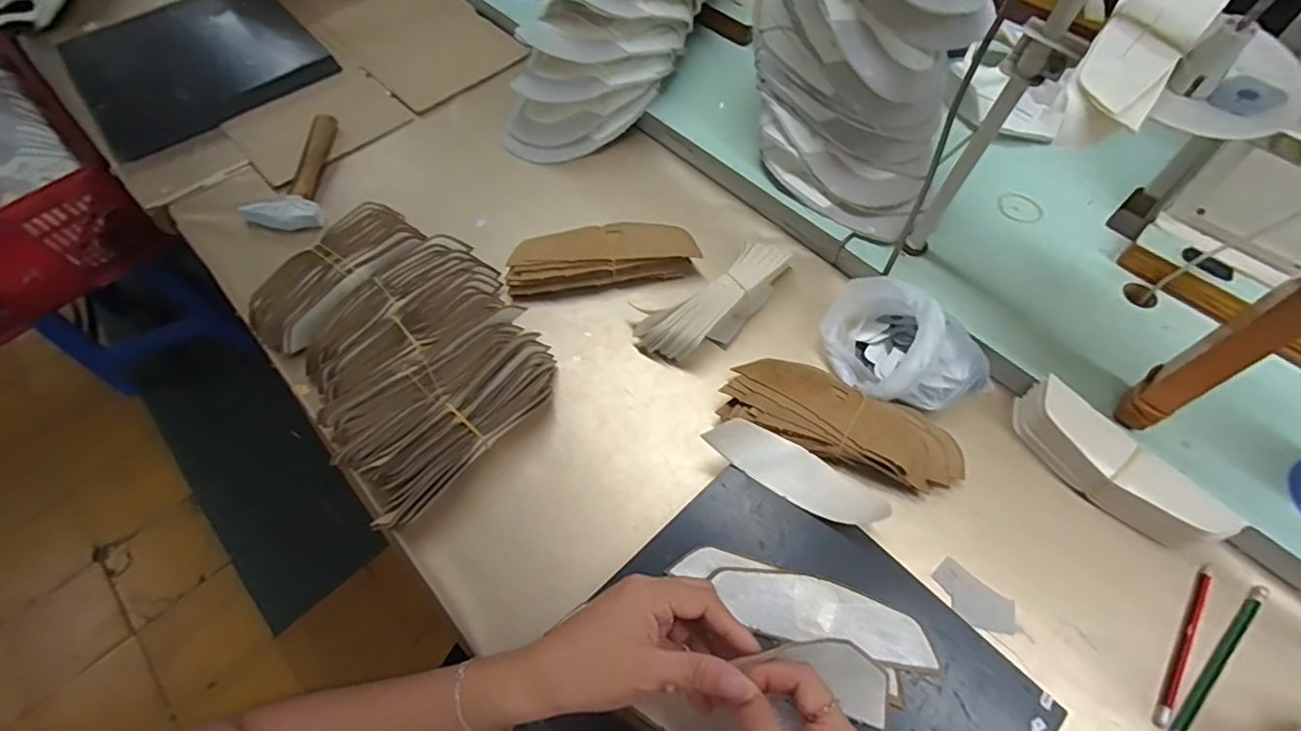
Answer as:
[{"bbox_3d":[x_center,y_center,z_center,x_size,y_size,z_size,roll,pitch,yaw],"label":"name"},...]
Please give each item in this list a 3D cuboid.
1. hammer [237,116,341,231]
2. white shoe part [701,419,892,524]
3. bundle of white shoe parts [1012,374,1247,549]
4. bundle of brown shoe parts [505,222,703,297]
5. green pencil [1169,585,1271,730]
[{"bbox_3d":[-0.457,-0.250,0.748,0.088,0.035,0.188,-7,61,-3],"label":"hammer"},{"bbox_3d":[0.122,0.094,0.498,0.152,0.015,0.048,28,106,15],"label":"white shoe part"},{"bbox_3d":[0.409,0.092,0.518,0.054,0.048,0.172,-39,67,-19],"label":"bundle of white shoe parts"},{"bbox_3d":[-0.055,-0.121,0.652,0.211,0.043,0.066,-10,61,-5],"label":"bundle of brown shoe parts"},{"bbox_3d":[0.447,0.235,0.455,0.171,0.004,0.012,-38,67,-18],"label":"green pencil"}]

